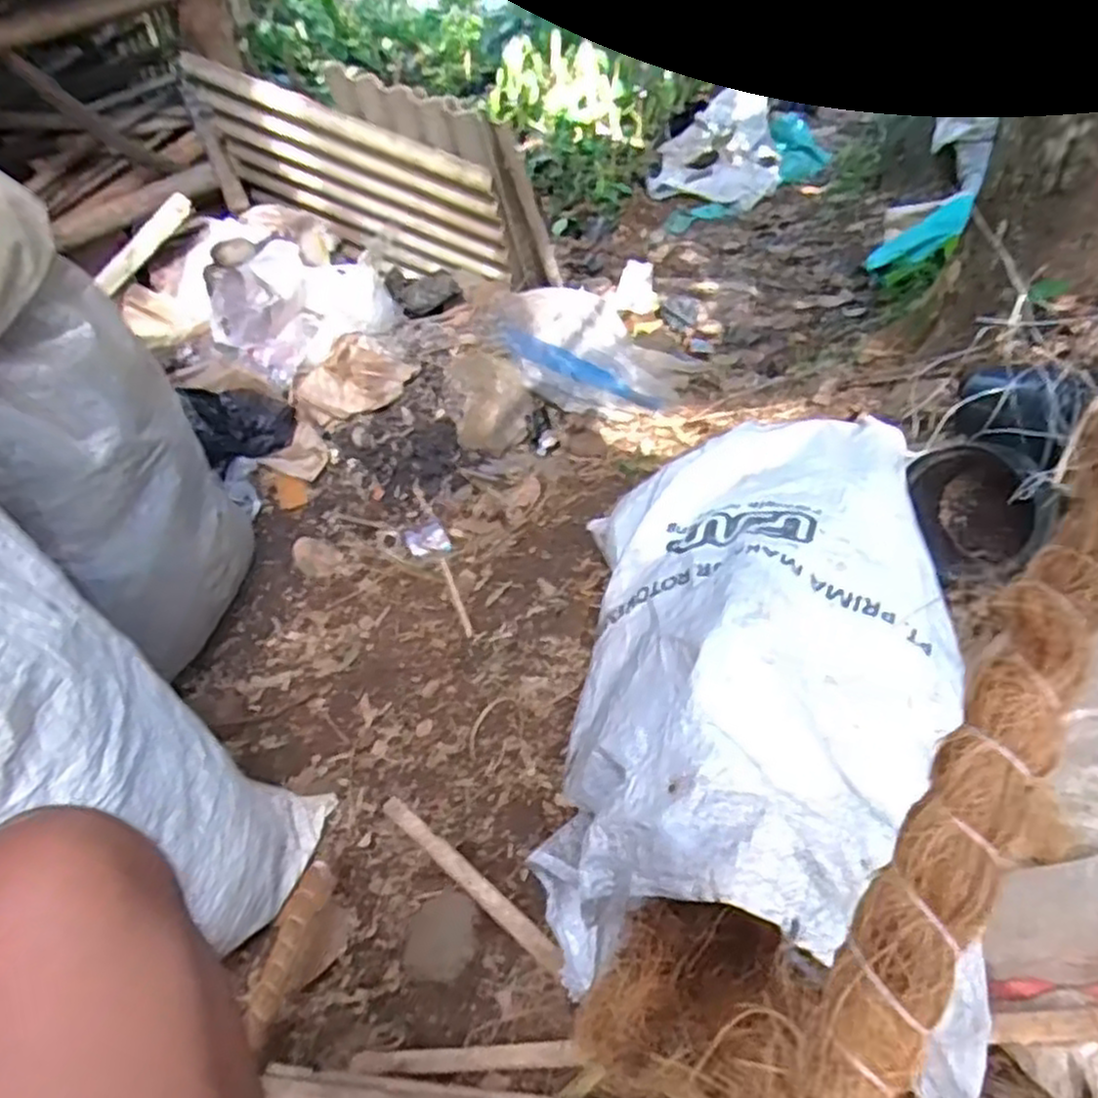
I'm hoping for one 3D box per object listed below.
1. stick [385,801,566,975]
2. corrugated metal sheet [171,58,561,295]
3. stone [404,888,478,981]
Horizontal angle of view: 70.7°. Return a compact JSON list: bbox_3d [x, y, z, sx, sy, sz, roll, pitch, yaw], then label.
[{"bbox_3d":[-0.091,0.352,0.833,0.021,0.009,0.313,-38,38,-27],"label":"stick"},{"bbox_3d":[-0.420,-0.805,1.745,0.868,0.550,0.135,21,70,22],"label":"corrugated metal sheet"},{"bbox_3d":[-0.109,0.395,0.793,0.073,0.019,0.087,5,48,9],"label":"stone"}]

